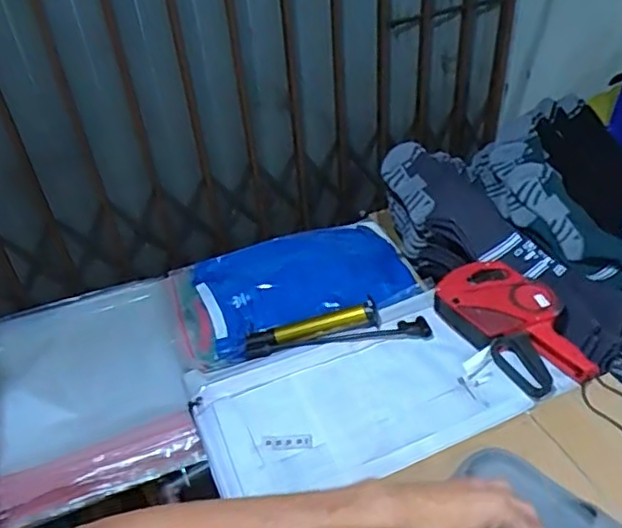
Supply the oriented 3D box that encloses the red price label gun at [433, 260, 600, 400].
[{"bbox_3d":[0.279,0.082,0.828,0.137,0.055,0.222,-21,39,-17],"label":"red price label gun"}]

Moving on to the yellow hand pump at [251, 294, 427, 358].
[{"bbox_3d":[0.035,0.087,0.864,0.261,0.033,0.057,-7,37,1],"label":"yellow hand pump"}]

